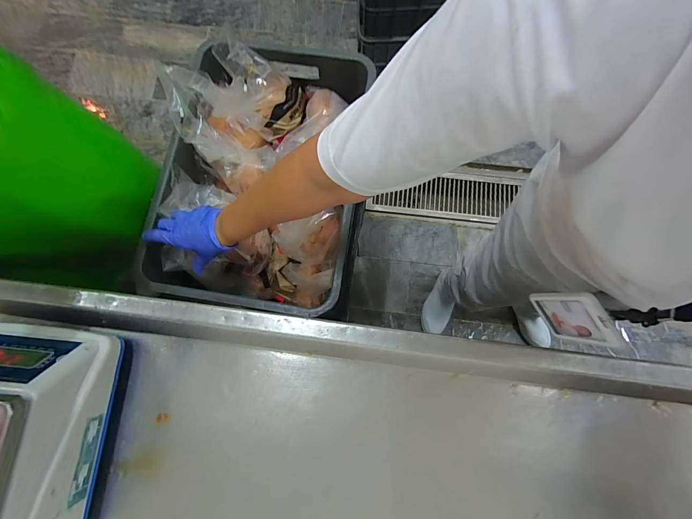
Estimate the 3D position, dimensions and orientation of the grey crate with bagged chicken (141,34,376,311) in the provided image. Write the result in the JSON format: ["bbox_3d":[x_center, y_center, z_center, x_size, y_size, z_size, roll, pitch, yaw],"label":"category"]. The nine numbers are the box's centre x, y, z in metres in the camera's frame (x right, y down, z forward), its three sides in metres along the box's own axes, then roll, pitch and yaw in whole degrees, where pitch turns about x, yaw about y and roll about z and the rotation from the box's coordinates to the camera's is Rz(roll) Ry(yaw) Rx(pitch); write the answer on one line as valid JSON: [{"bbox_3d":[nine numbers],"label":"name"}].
[{"bbox_3d":[-0.152,-0.169,0.660,0.340,0.187,0.520,8,80,2],"label":"grey crate with bagged chicken"}]

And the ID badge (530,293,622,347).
[{"bbox_3d":[0.260,0.066,0.380,0.010,0.103,0.069,-32,80,-5],"label":"ID badge"}]

